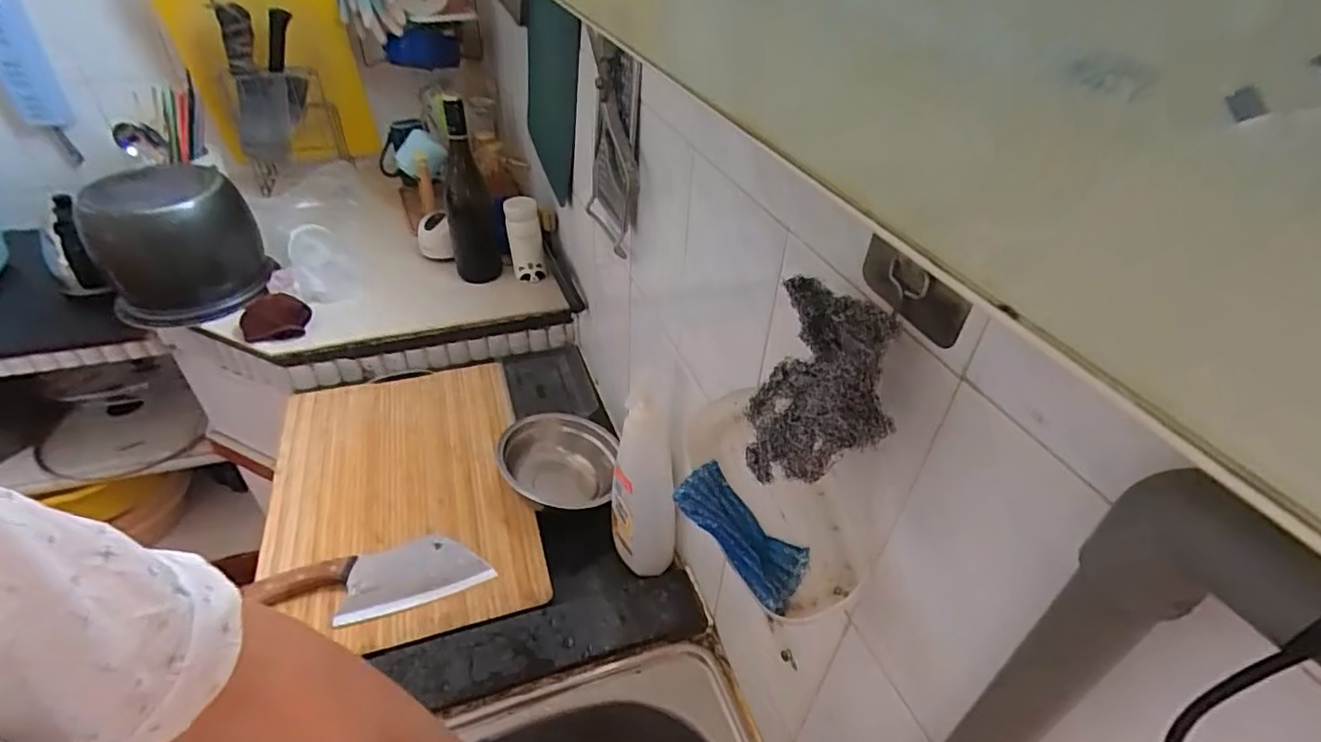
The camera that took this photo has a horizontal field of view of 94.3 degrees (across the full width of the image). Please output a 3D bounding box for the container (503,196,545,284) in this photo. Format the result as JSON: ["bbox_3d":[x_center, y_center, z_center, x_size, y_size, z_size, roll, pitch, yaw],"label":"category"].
[{"bbox_3d":[-0.228,-0.218,1.031,0.057,0.139,0.054,-5,39,-11],"label":"container"}]

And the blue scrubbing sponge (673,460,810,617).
[{"bbox_3d":[0.050,0.100,0.375,0.041,0.028,0.093,-25,47,-31],"label":"blue scrubbing sponge"}]

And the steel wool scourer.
[{"bbox_3d":[0.077,0.012,0.308,0.024,0.105,0.092,5,36,-23],"label":"steel wool scourer"}]

